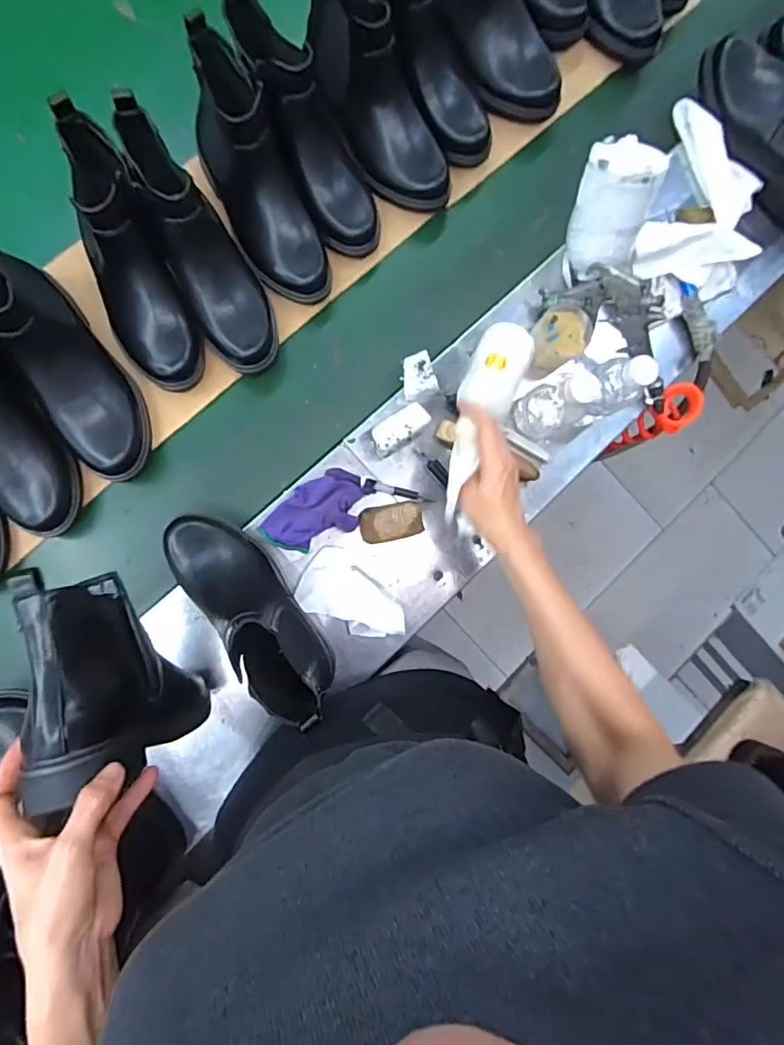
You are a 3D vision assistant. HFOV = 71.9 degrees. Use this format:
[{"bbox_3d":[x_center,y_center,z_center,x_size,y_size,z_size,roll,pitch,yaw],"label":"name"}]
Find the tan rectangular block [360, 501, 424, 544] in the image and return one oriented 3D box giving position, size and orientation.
[{"bbox_3d":[0.000,0.000,0.644,0.074,0.016,0.043,-8,88,-7],"label":"tan rectangular block"}]

